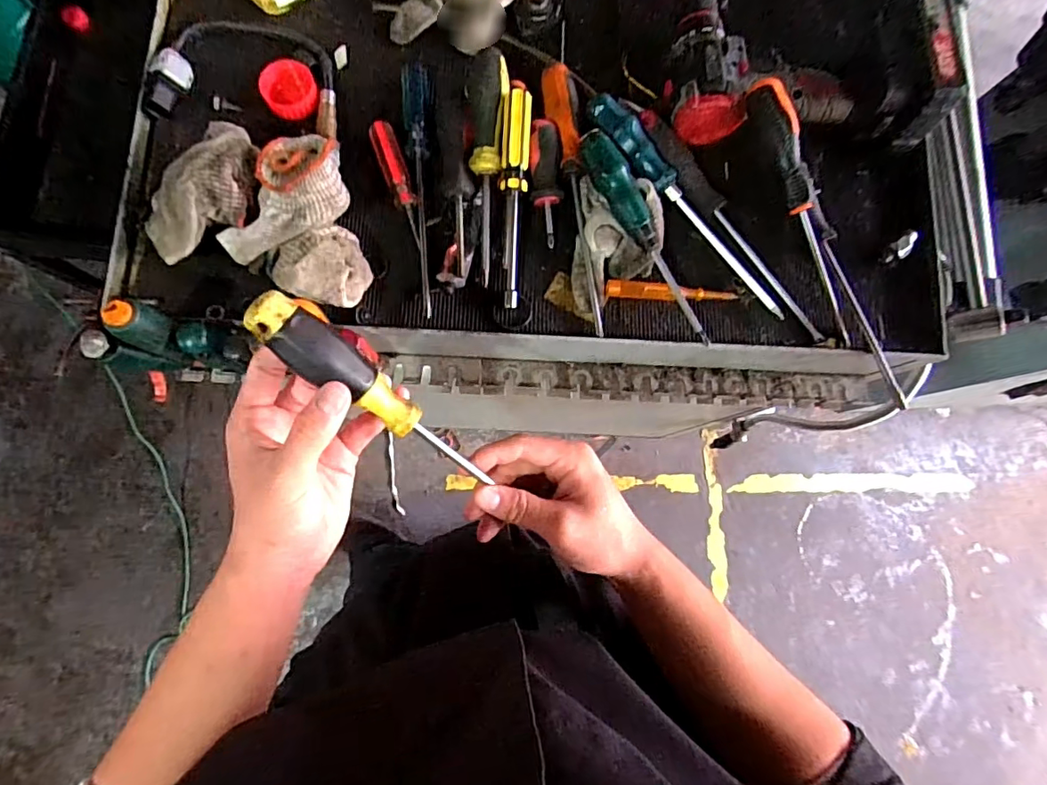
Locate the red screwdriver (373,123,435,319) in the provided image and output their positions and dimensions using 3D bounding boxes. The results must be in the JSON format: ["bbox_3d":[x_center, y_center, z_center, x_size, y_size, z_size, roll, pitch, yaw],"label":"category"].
[{"bbox_3d":[-0.107,-0.181,0.468,0.019,0.012,0.111,-19,81,-6],"label":"red screwdriver"}]

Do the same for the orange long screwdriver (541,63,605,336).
[{"bbox_3d":[0.042,-0.172,0.468,0.028,0.022,0.246,-5,80,-4],"label":"orange long screwdriver"}]

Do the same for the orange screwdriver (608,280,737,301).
[{"bbox_3d":[0.126,-0.084,0.460,0.109,0.012,0.015,6,79,-2],"label":"orange screwdriver"}]

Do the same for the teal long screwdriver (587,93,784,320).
[{"bbox_3d":[0.141,-0.161,0.462,0.236,0.030,0.028,45,80,5],"label":"teal long screwdriver"}]

